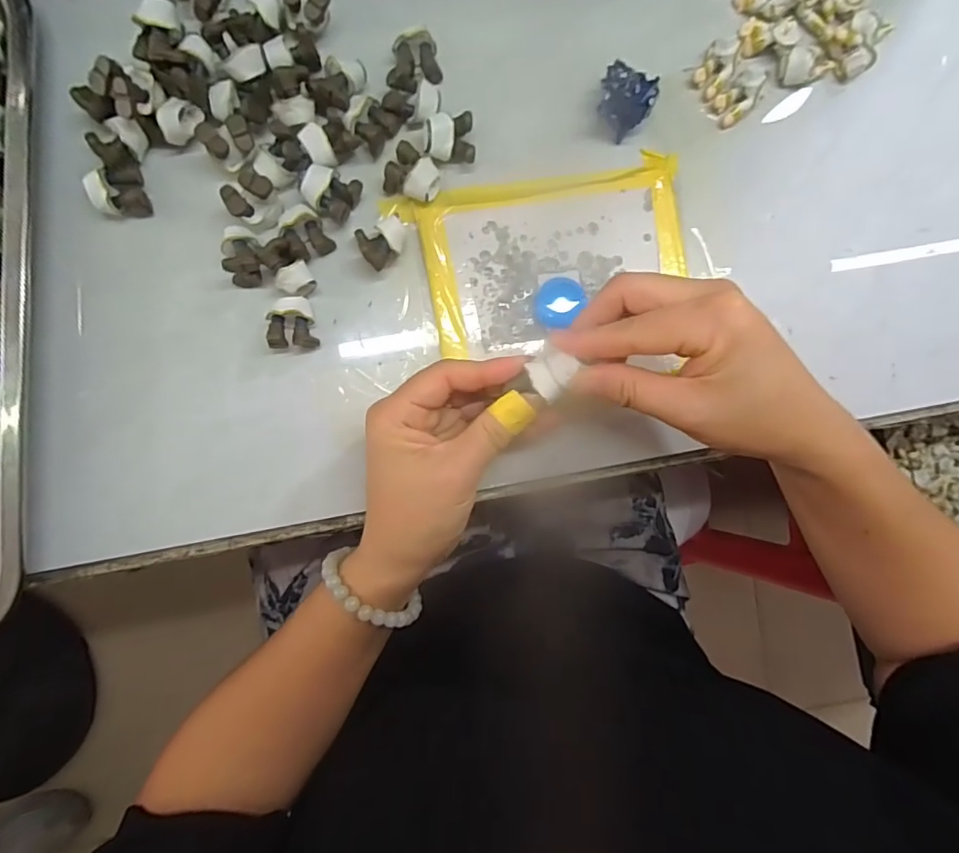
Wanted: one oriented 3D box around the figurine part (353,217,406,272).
[{"bbox_3d":[-0.052,-0.099,0.291,0.025,0.021,0.024,0,89,-3],"label":"figurine part"}]

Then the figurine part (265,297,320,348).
[{"bbox_3d":[-0.102,-0.056,0.289,0.023,0.018,0.026,-7,90,-3],"label":"figurine part"}]

